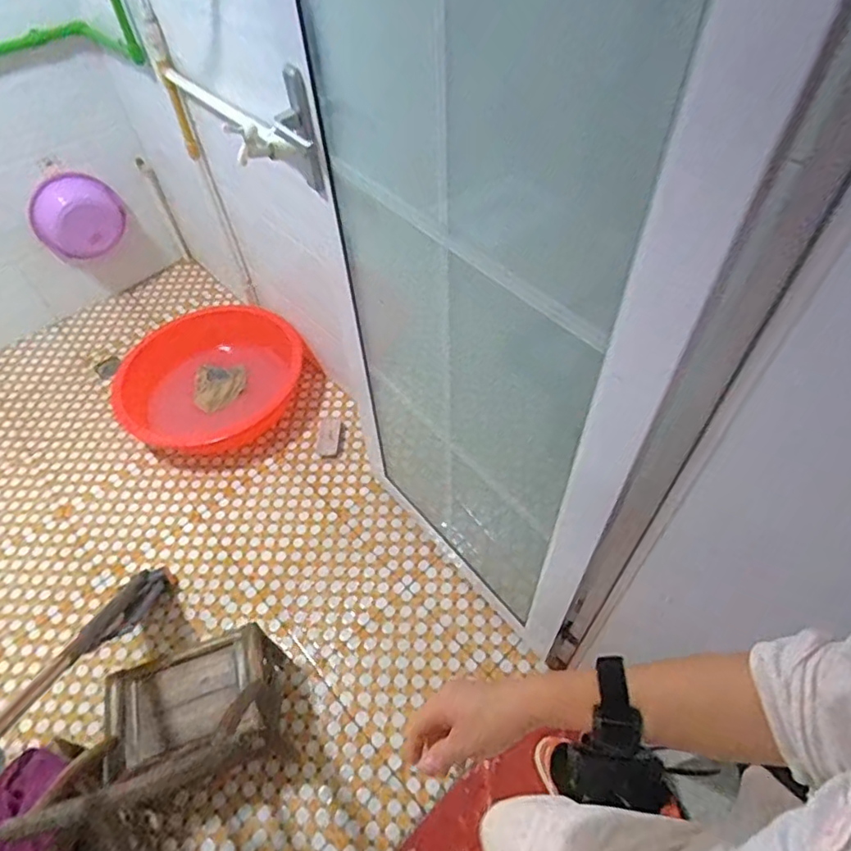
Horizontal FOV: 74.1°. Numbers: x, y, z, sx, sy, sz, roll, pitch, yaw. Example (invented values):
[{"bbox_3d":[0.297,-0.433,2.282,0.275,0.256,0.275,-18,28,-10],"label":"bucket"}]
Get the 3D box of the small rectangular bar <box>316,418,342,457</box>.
[{"bbox_3d":[-0.305,0.037,1.784,0.071,0.018,0.146,3,53,5],"label":"small rectangular bar"}]

